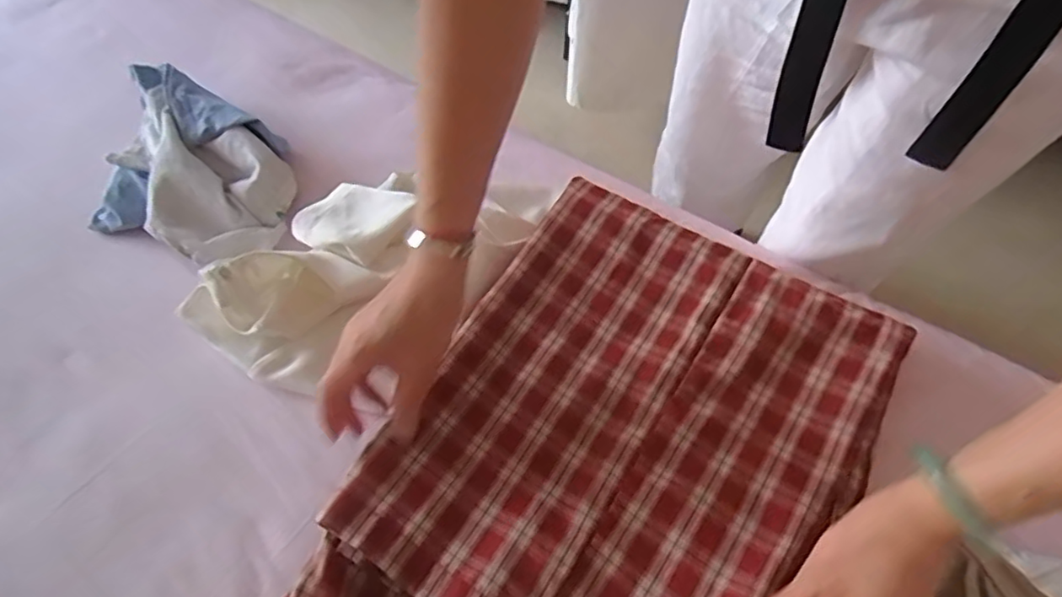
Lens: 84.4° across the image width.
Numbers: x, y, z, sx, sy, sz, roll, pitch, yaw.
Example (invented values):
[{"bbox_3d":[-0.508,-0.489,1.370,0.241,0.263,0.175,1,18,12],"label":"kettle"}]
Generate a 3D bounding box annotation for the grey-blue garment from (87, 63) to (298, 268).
[{"bbox_3d":[-0.348,-0.139,0.602,0.246,0.057,0.185,19,59,10],"label":"grey-blue garment"}]

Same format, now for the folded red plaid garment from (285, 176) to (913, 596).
[{"bbox_3d":[0.069,0.133,0.434,0.333,0.050,0.463,26,60,13],"label":"folded red plaid garment"}]

